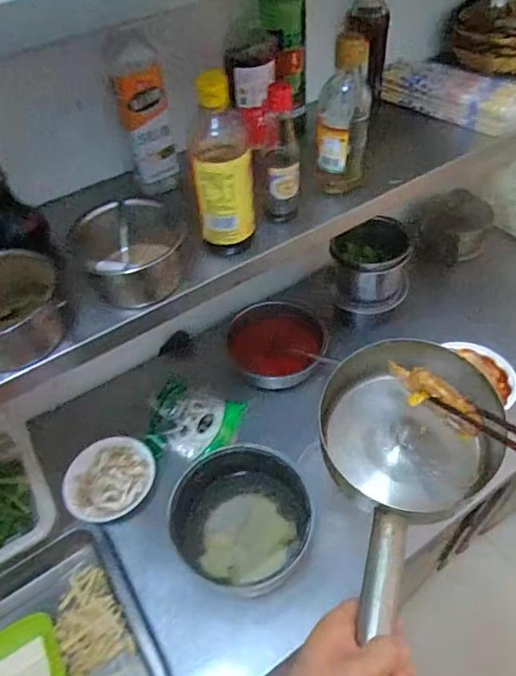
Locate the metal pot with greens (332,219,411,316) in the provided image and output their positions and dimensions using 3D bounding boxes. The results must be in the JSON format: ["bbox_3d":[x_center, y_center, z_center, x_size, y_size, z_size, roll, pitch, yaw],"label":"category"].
[{"bbox_3d":[0.226,-0.142,0.983,0.160,0.133,0.148,0,49,6],"label":"metal pot with greens"}]

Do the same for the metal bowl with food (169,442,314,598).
[{"bbox_3d":[-0.023,0.274,0.750,0.212,0.120,0.193,-3,48,4],"label":"metal bowl with food"}]

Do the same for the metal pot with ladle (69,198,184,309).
[{"bbox_3d":[-0.152,-0.099,0.594,0.126,0.074,0.134,34,60,31],"label":"metal pot with ladle"}]

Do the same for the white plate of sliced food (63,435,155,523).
[{"bbox_3d":[-0.243,0.236,0.817,0.132,0.048,0.131,-3,48,4],"label":"white plate of sliced food"}]

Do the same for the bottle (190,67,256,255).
[{"bbox_3d":[-0.042,-0.192,0.571,0.072,0.207,0.072,-11,48,-3],"label":"bottle"}]

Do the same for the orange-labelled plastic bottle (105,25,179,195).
[{"bbox_3d":[-0.150,-0.290,0.665,0.067,0.212,0.054,-11,48,-4],"label":"orange-labelled plastic bottle"}]

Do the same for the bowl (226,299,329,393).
[{"bbox_3d":[0.031,0.010,0.969,0.186,0.048,0.173,-3,48,4],"label":"bowl"}]

